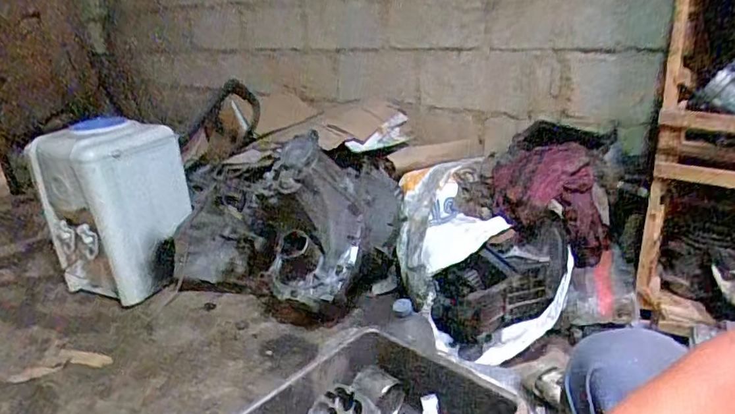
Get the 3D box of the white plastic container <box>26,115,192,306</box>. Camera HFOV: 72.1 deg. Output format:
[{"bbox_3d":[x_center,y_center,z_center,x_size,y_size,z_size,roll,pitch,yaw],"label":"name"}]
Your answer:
[{"bbox_3d":[-0.738,0.008,1.509,0.270,0.513,0.332,11,26,32],"label":"white plastic container"}]

